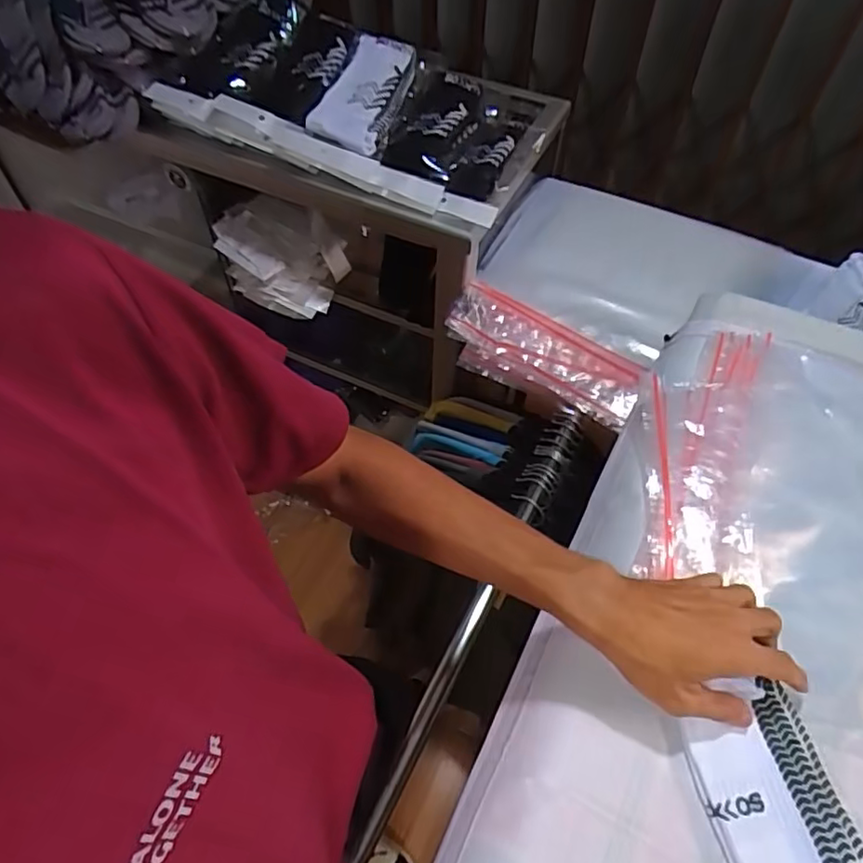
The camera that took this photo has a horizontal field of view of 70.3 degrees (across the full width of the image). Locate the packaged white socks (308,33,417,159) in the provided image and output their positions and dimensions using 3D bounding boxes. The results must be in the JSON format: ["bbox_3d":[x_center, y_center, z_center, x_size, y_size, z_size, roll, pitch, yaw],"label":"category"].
[{"bbox_3d":[-0.088,-0.432,0.787,0.104,0.022,0.163,19,83,10],"label":"packaged white socks"}]

